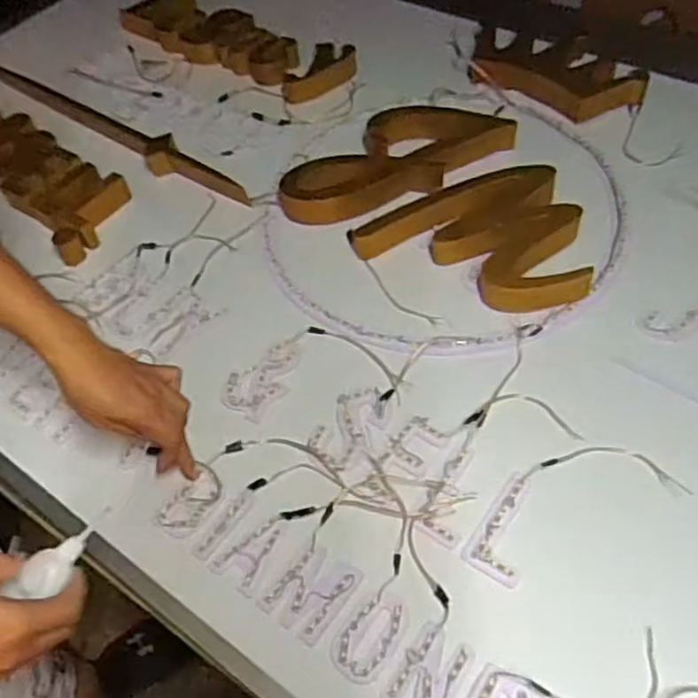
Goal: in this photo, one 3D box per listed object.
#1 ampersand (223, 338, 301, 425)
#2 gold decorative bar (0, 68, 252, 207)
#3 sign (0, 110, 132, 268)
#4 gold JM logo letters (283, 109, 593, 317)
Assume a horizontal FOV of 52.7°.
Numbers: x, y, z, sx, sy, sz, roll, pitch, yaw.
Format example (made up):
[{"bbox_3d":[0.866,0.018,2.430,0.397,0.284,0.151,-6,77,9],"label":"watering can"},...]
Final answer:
[{"bbox_3d":[-0.098,0.032,0.819,0.065,0.004,0.107,30,61,23],"label":"ampersand"},{"bbox_3d":[-0.362,-0.339,1.088,0.553,0.023,0.058,33,63,24],"label":"gold decorative bar"},{"bbox_3d":[-0.538,-0.305,1.079,0.519,0.034,0.138,32,62,24],"label":"sign"},{"bbox_3d":[0.136,-0.205,0.924,0.396,0.049,0.256,24,59,20],"label":"gold JM logo letters"}]

